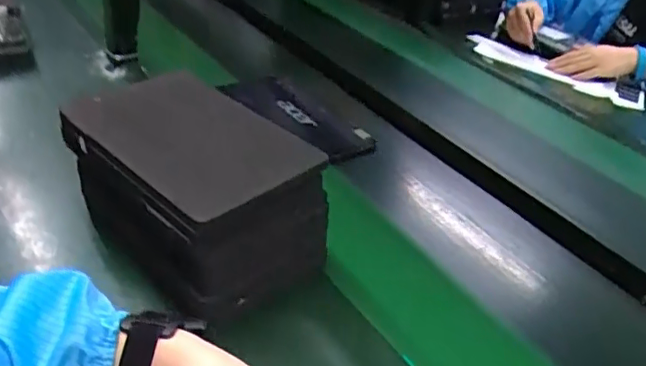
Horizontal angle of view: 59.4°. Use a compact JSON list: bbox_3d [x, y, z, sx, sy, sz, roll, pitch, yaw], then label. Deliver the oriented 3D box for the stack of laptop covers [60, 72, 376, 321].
[{"bbox_3d":[-0.136,0.004,0.600,0.160,0.124,0.283,-26,46,-38],"label":"stack of laptop covers"}]

